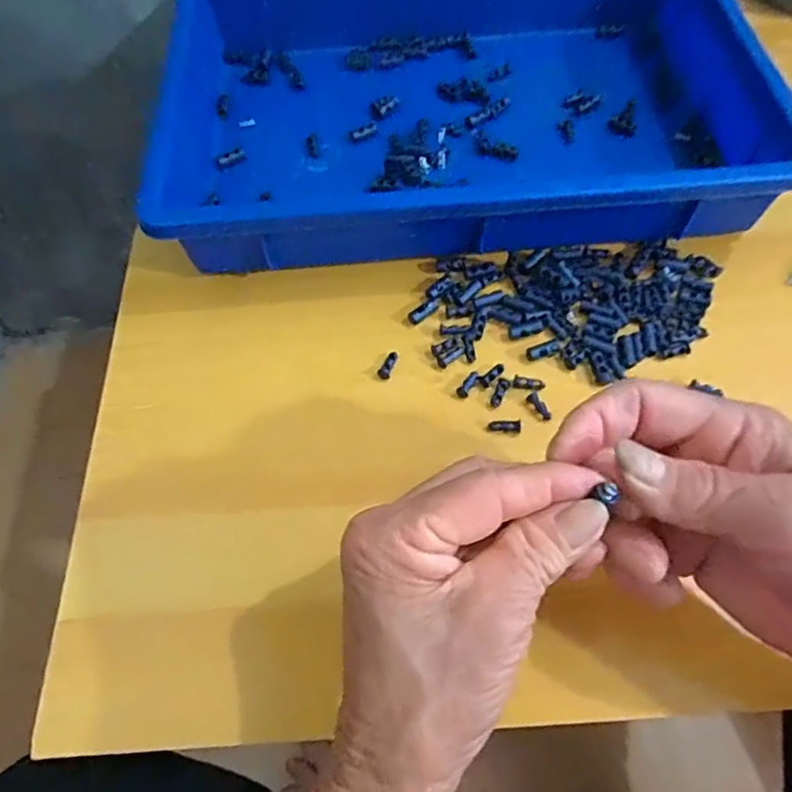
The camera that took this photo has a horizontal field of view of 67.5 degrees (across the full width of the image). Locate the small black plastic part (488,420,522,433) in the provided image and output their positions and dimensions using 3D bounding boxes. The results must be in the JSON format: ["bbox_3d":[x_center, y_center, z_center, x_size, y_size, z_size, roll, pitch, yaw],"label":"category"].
[{"bbox_3d":[0.057,0.016,0.308,0.016,0.004,0.007,-1,65,1],"label":"small black plastic part"}]

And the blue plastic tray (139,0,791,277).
[{"bbox_3d":[0.025,-0.211,0.397,0.395,0.061,0.275,-3,65,0],"label":"blue plastic tray"}]

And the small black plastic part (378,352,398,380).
[{"bbox_3d":[-0.004,-0.017,0.329,0.006,0.004,0.017,19,67,10],"label":"small black plastic part"}]

